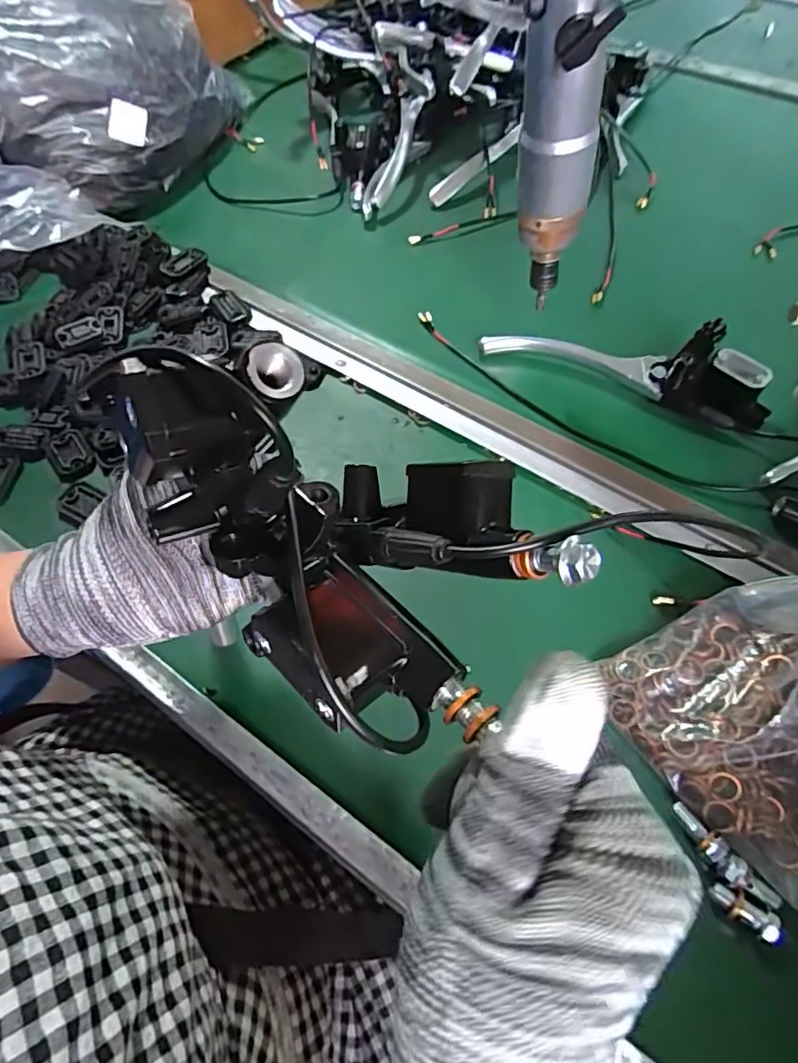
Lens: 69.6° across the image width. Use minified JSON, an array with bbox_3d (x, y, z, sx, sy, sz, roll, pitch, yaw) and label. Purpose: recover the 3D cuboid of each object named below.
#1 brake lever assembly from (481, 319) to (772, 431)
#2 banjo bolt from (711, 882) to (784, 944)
[{"bbox_3d":[0.176,-0.138,0.443,0.211,0.038,0.073,23,64,14],"label":"brake lever assembly"},{"bbox_3d":[0.165,0.183,0.274,0.032,0.012,0.012,27,66,16],"label":"banjo bolt"}]

